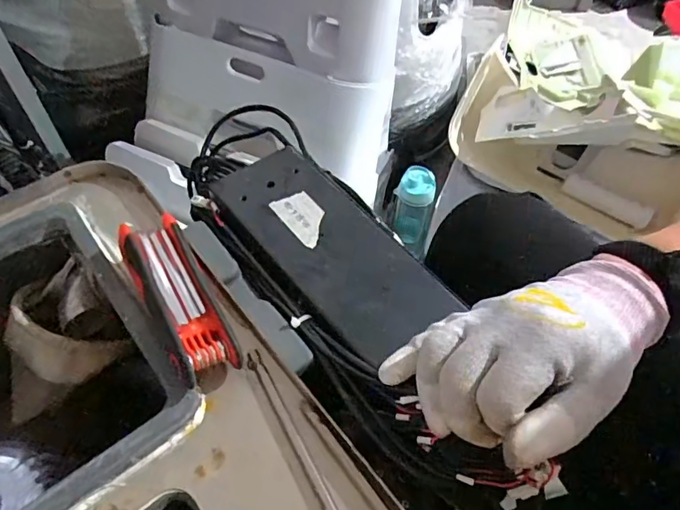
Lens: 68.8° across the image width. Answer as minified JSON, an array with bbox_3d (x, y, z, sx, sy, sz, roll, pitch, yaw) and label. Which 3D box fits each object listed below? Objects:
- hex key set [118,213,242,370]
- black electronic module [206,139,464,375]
[{"bbox_3d":[-0.101,0.025,0.311,0.040,0.031,0.108,-26,59,-18],"label":"hex key set"},{"bbox_3d":[-0.006,-0.009,0.370,0.098,0.023,0.189,-34,63,-23],"label":"black electronic module"}]

